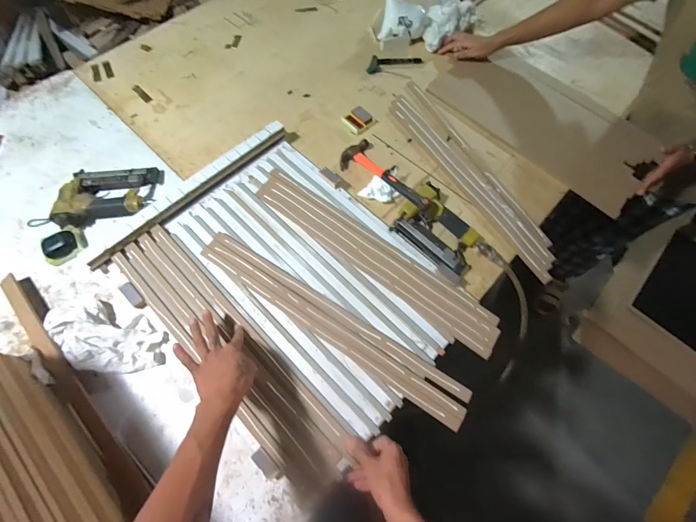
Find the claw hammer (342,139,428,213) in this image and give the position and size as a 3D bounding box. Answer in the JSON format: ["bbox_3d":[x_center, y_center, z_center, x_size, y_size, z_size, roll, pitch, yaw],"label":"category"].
[{"bbox_3d":[0.092,-0.200,0.715,0.104,0.026,0.267,-37,62,-16],"label":"claw hammer"}]

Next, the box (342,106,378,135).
[{"bbox_3d":[0.028,-0.375,0.807,0.074,0.014,0.068,-34,73,-15],"label":"box"}]

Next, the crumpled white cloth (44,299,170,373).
[{"bbox_3d":[-0.456,0.143,0.568,0.227,0.044,0.115,17,68,5],"label":"crumpled white cloth"}]

